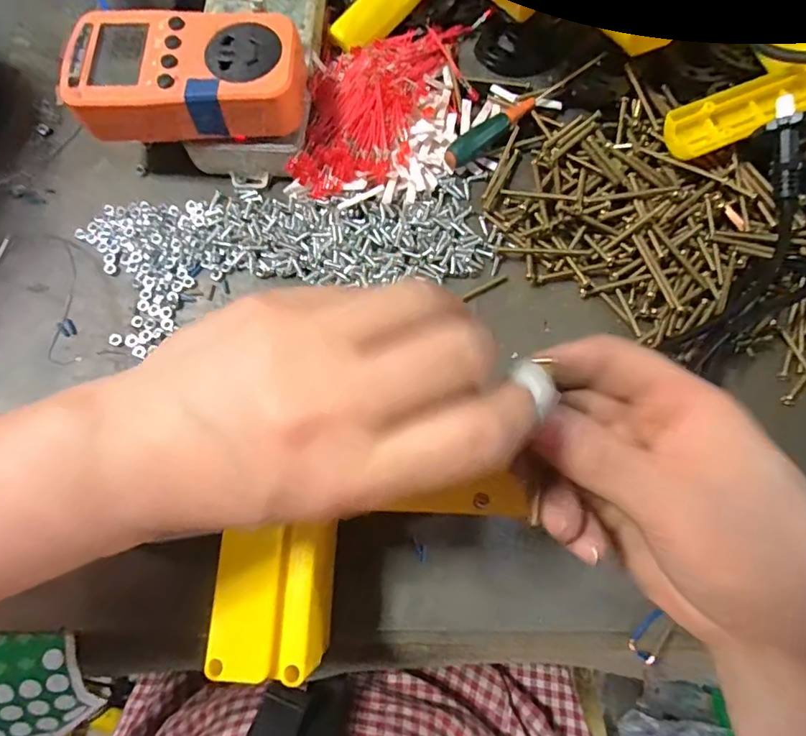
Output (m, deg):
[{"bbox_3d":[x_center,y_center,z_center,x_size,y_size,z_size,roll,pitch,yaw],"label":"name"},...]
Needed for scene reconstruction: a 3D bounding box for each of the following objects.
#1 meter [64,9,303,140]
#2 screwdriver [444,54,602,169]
[{"bbox_3d":[-0.121,-0.168,0.282,0.126,0.031,0.064,1,74,-1],"label":"meter"},{"bbox_3d":[0.082,-0.176,0.333,0.141,0.014,0.013,-38,80,-10],"label":"screwdriver"}]

